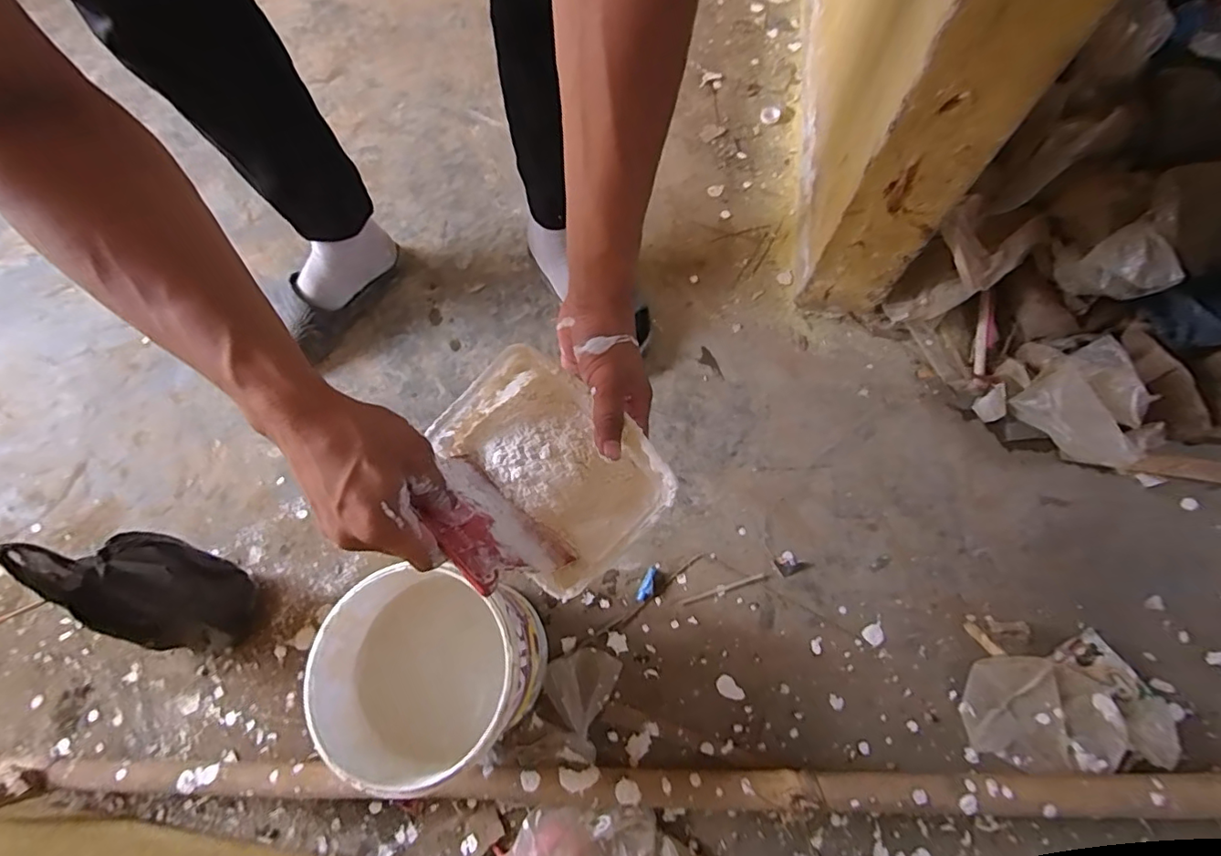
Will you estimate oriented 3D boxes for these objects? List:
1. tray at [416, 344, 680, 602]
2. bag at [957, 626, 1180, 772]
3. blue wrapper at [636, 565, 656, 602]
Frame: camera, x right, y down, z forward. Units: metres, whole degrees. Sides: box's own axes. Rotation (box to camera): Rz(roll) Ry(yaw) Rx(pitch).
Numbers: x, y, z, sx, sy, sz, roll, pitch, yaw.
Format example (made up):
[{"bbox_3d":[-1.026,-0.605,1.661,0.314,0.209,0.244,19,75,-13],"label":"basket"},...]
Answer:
[{"bbox_3d":[-0.046,0.031,0.414,0.115,0.074,0.166,-41,74,-12],"label":"tray"},{"bbox_3d":[0.483,0.295,0.578,0.204,0.040,0.124,-6,70,0],"label":"bag"},{"bbox_3d":[0.046,0.189,0.648,0.016,0.004,0.045,27,74,11],"label":"blue wrapper"}]

